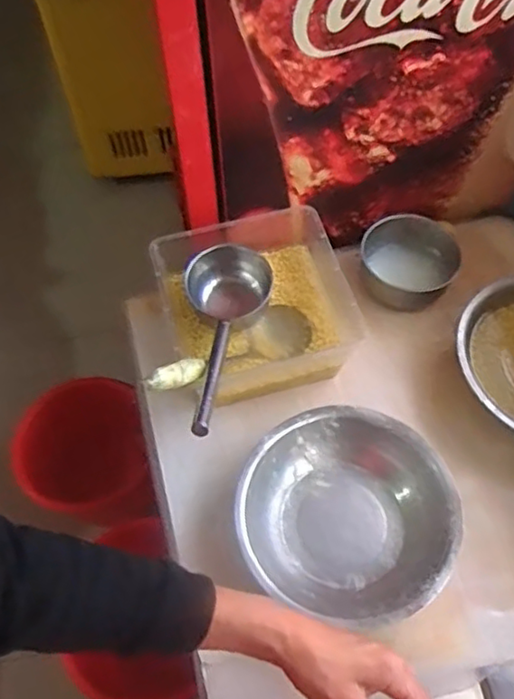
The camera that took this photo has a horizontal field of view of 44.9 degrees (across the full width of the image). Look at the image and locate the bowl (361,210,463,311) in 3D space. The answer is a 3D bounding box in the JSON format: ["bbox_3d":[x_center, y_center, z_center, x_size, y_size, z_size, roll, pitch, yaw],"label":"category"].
[{"bbox_3d":[0.276,-0.162,1.157,0.182,0.076,0.164,14,60,10],"label":"bowl"}]

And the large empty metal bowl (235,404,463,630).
[{"bbox_3d":[0.129,0.247,0.927,0.299,0.099,0.298,-1,58,1],"label":"large empty metal bowl"}]

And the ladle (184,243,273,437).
[{"bbox_3d":[-0.054,-0.018,0.966,0.145,0.112,0.377,1,40,2],"label":"ladle"}]

